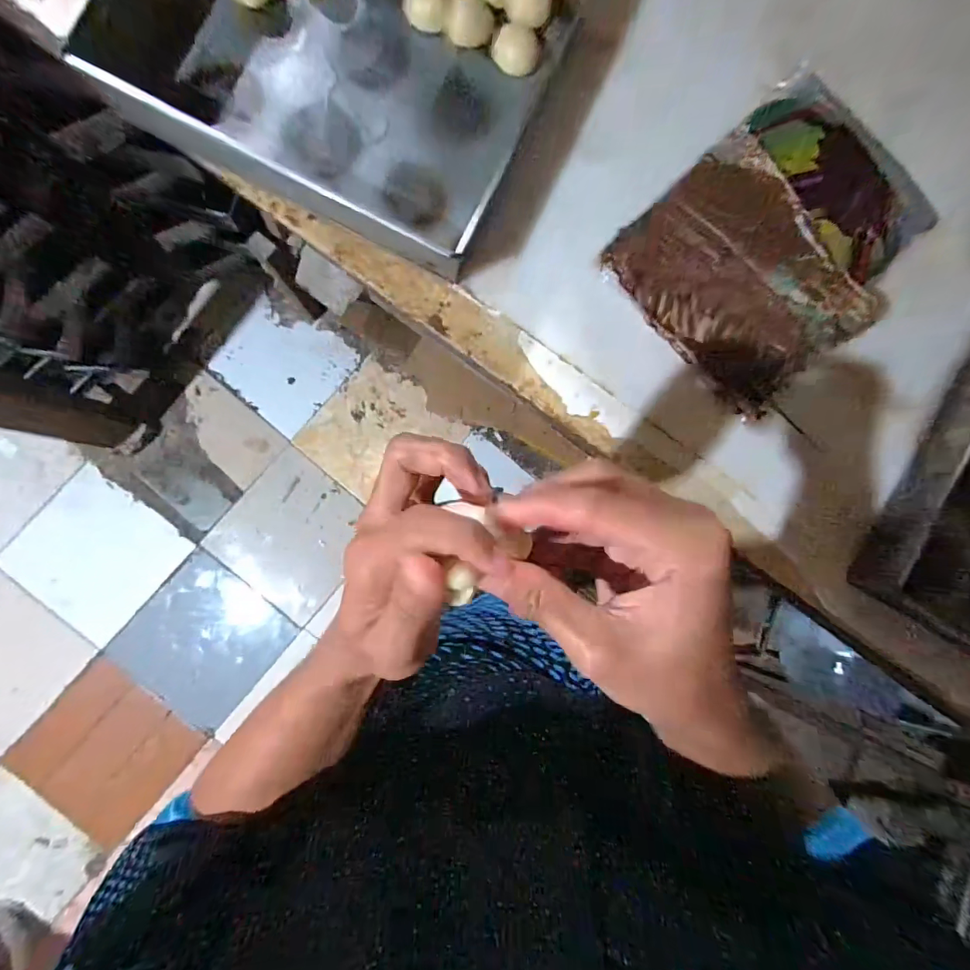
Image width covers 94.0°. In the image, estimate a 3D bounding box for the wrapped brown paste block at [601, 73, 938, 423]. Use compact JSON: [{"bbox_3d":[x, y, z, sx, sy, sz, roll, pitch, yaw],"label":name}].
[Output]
[{"bbox_3d":[0.346,-0.287,0.526,0.348,0.063,0.262,-44,91,-6],"label":"wrapped brown paste block"}]

